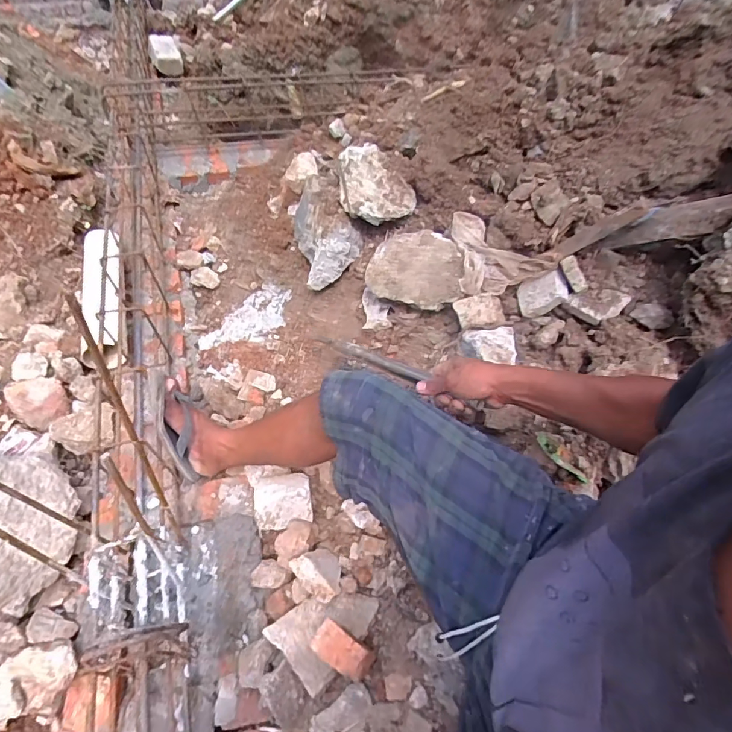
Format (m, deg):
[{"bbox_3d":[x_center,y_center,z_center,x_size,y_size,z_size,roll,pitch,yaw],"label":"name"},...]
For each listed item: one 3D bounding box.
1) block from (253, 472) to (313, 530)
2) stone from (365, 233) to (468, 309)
[{"bbox_3d":[-0.155,0.243,0.834,0.105,0.050,0.095,-7,57,-9],"label":"block"},{"bbox_3d":[0.107,-0.192,0.923,0.186,0.080,0.146,22,93,14],"label":"stone"}]

